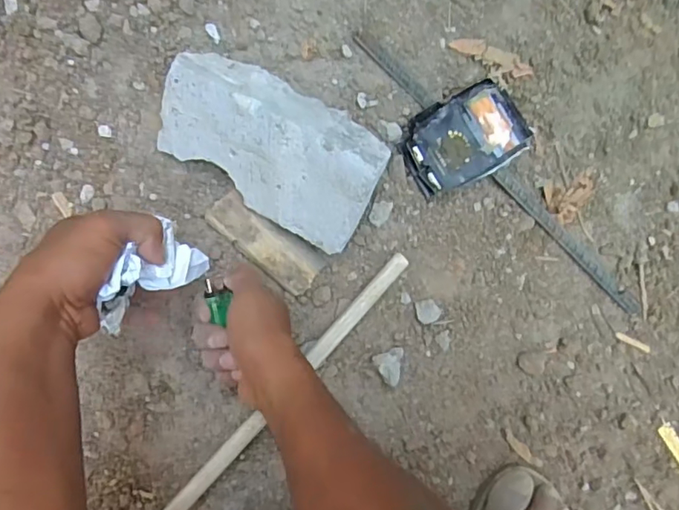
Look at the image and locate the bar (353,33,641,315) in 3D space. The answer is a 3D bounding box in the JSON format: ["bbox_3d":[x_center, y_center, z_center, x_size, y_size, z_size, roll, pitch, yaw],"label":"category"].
[{"bbox_3d":[0.159,-0.075,0.526,0.384,0.010,0.014,43,91,-7],"label":"bar"}]

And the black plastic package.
[{"bbox_3d":[0.116,-0.110,0.513,0.113,0.025,0.078,-26,97,-1],"label":"black plastic package"}]

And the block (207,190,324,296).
[{"bbox_3d":[-0.070,-0.011,0.508,0.113,0.015,0.043,36,92,-6],"label":"block"}]

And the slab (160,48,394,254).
[{"bbox_3d":[-0.060,-0.094,0.468,0.202,0.077,0.114,29,93,-6],"label":"slab"}]

